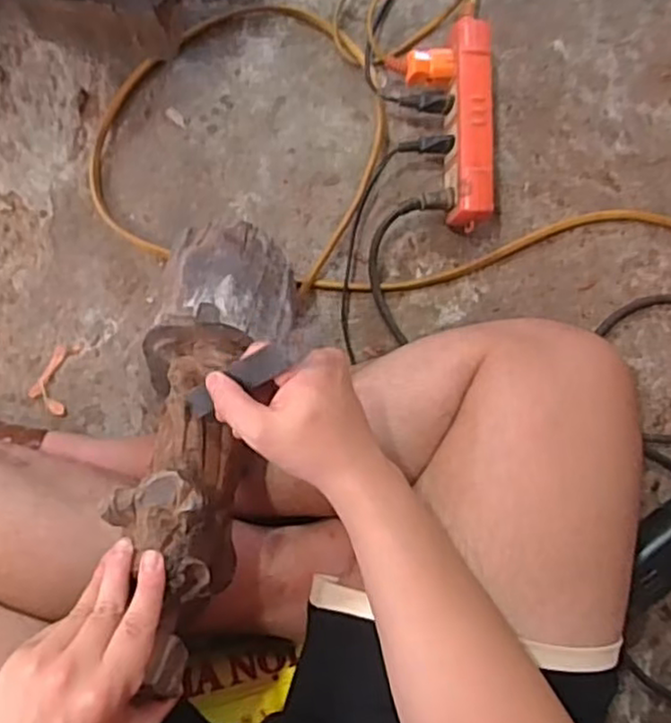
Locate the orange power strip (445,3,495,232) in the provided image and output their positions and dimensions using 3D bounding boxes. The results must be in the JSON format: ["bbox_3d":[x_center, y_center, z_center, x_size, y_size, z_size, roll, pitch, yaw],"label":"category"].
[{"bbox_3d":[0.130,-0.238,0.682,0.039,0.054,0.211,-1,84,-7],"label":"orange power strip"}]

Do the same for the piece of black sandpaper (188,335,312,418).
[{"bbox_3d":[-0.059,0.010,0.444,0.119,0.008,0.020,-29,89,37],"label":"piece of black sandpaper"}]

